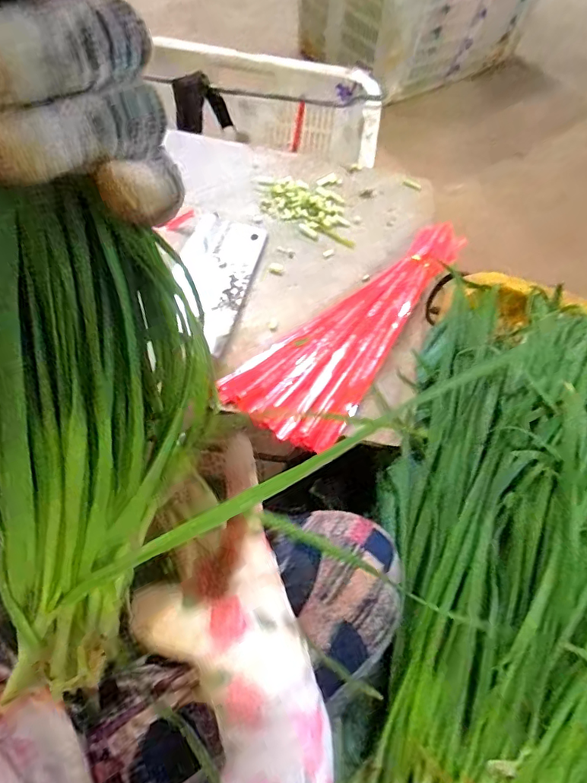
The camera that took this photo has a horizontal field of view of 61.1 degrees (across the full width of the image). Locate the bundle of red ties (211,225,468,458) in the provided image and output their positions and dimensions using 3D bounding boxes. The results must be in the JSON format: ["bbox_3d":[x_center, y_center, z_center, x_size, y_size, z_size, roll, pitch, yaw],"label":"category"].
[{"bbox_3d":[0.084,-0.081,0.545,0.118,0.016,0.347,39,64,17],"label":"bundle of red ties"}]

